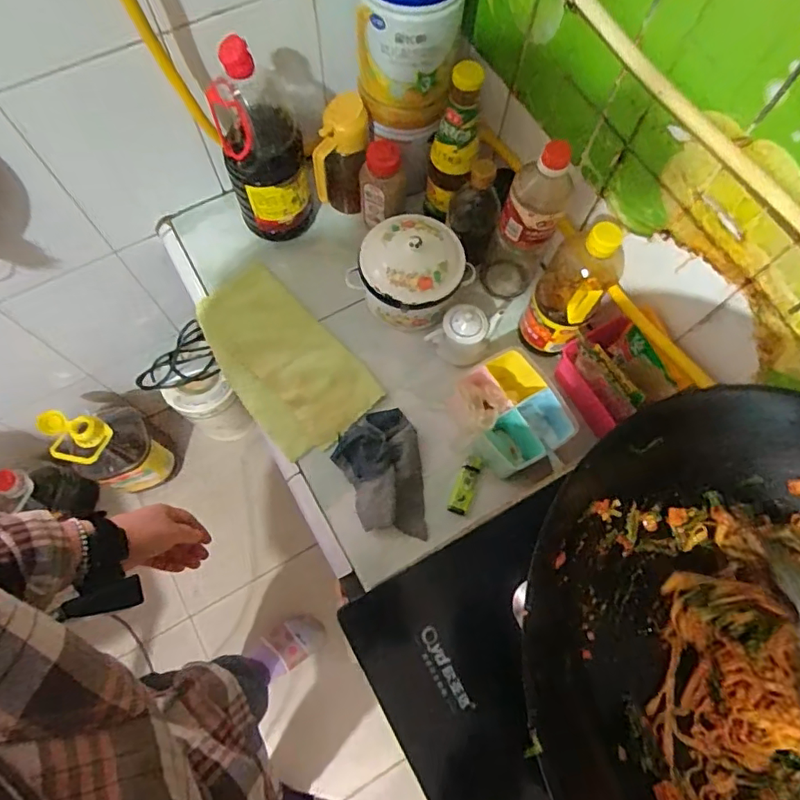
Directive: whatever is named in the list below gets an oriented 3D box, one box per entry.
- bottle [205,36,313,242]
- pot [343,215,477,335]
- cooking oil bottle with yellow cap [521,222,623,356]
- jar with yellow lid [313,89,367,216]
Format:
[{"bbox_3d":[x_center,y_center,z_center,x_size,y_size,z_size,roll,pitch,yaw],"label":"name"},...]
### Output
[{"bbox_3d":[-0.194,-0.351,0.752,0.111,0.285,0.101,-18,73,-8],"label":"bottle"},{"bbox_3d":[0.015,-0.187,0.796,0.147,0.134,0.144,1,72,-2],"label":"pot"},{"bbox_3d":[0.222,-0.141,0.712,0.084,0.230,0.089,1,72,-2],"label":"cooking oil bottle with yellow cap"},{"bbox_3d":[-0.089,-0.362,0.819,0.079,0.175,0.078,2,72,-1],"label":"jar with yellow lid"}]

